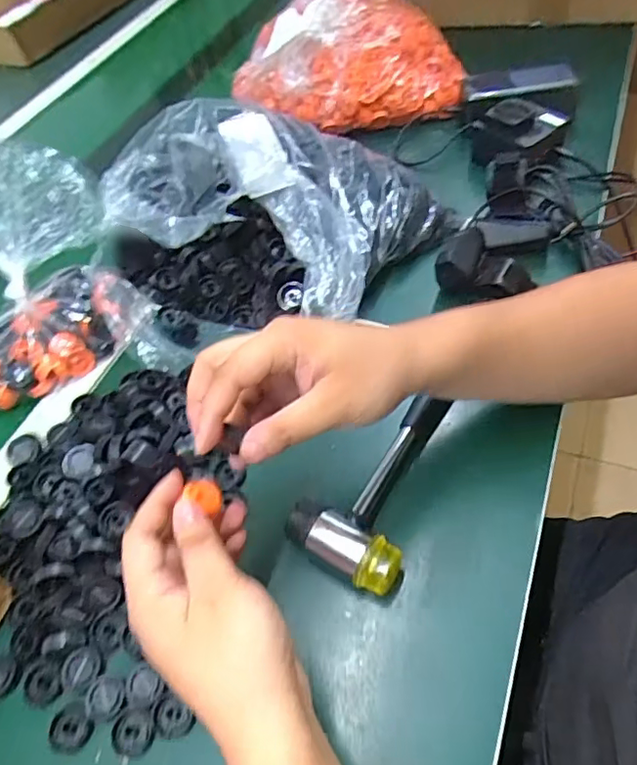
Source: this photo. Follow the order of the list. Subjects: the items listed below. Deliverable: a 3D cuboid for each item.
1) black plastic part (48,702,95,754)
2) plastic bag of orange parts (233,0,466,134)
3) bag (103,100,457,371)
[{"bbox_3d":[-0.155,0.215,0.345,0.025,0.005,0.027,-2,53,3],"label":"black plastic part"},{"bbox_3d":[0.034,-0.431,0.720,0.270,0.110,0.212,-10,52,3],"label":"plastic bag of orange parts"},{"bbox_3d":[-0.044,-0.149,0.523,0.327,0.133,0.236,-7,53,2],"label":"bag"}]

